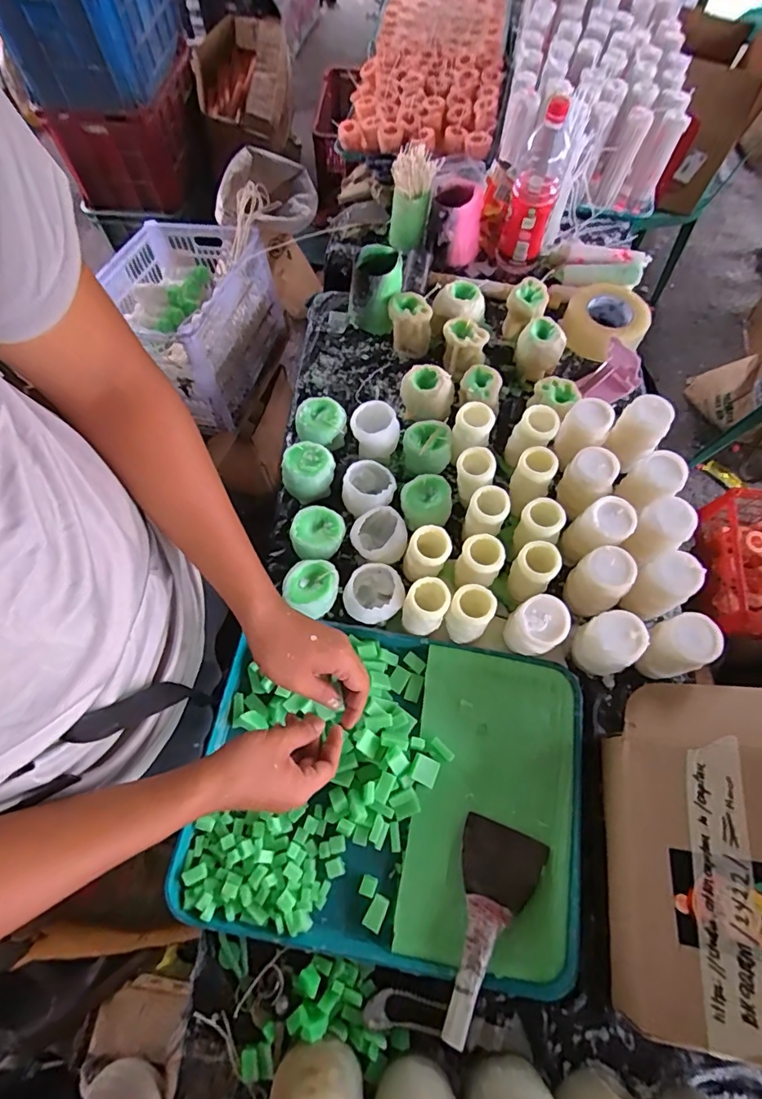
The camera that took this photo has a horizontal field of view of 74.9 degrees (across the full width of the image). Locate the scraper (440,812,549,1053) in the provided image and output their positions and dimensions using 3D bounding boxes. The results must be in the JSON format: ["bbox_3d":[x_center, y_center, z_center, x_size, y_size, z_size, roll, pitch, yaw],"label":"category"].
[{"bbox_3d":[0.110,0.396,0.522,0.089,0.021,0.192,20,67,9],"label":"scraper"}]

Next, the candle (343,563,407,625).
[{"bbox_3d":[-0.008,0.062,0.654,0.075,0.058,0.068,-41,72,-17],"label":"candle"}]

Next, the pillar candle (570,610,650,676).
[{"bbox_3d":[0.274,0.115,0.607,0.060,0.092,0.065,-40,72,-16],"label":"pillar candle"}]

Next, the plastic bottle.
[{"bbox_3d":[0.259,-0.605,0.840,0.078,0.244,0.073,16,67,7],"label":"plastic bottle"}]

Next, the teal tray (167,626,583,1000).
[{"bbox_3d":[0.013,0.270,0.577,0.431,0.032,0.338,8,66,3],"label":"teal tray"}]

